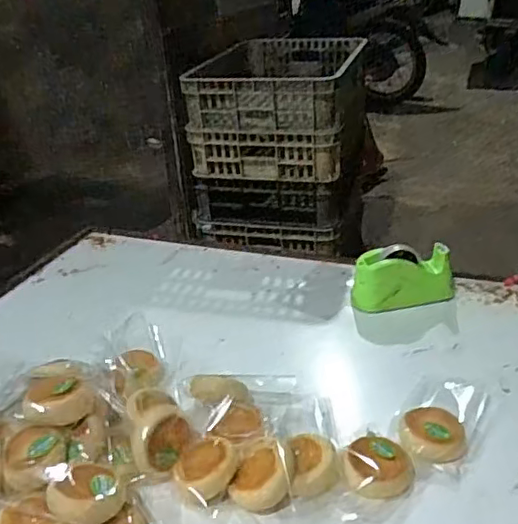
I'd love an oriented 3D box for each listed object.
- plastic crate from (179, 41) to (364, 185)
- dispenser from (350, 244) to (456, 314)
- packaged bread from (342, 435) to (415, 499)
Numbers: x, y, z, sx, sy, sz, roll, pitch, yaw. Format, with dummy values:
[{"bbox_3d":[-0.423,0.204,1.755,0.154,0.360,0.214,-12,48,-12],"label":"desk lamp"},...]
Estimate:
[{"bbox_3d":[0.087,-0.464,1.718,0.385,0.251,0.575,6,29,17],"label":"plastic crate"},{"bbox_3d":[0.293,0.035,1.197,0.206,0.113,0.078,-6,29,-2],"label":"dispenser"},{"bbox_3d":[0.163,0.274,0.803,0.096,0.040,0.089,-3,29,3],"label":"packaged bread"}]

